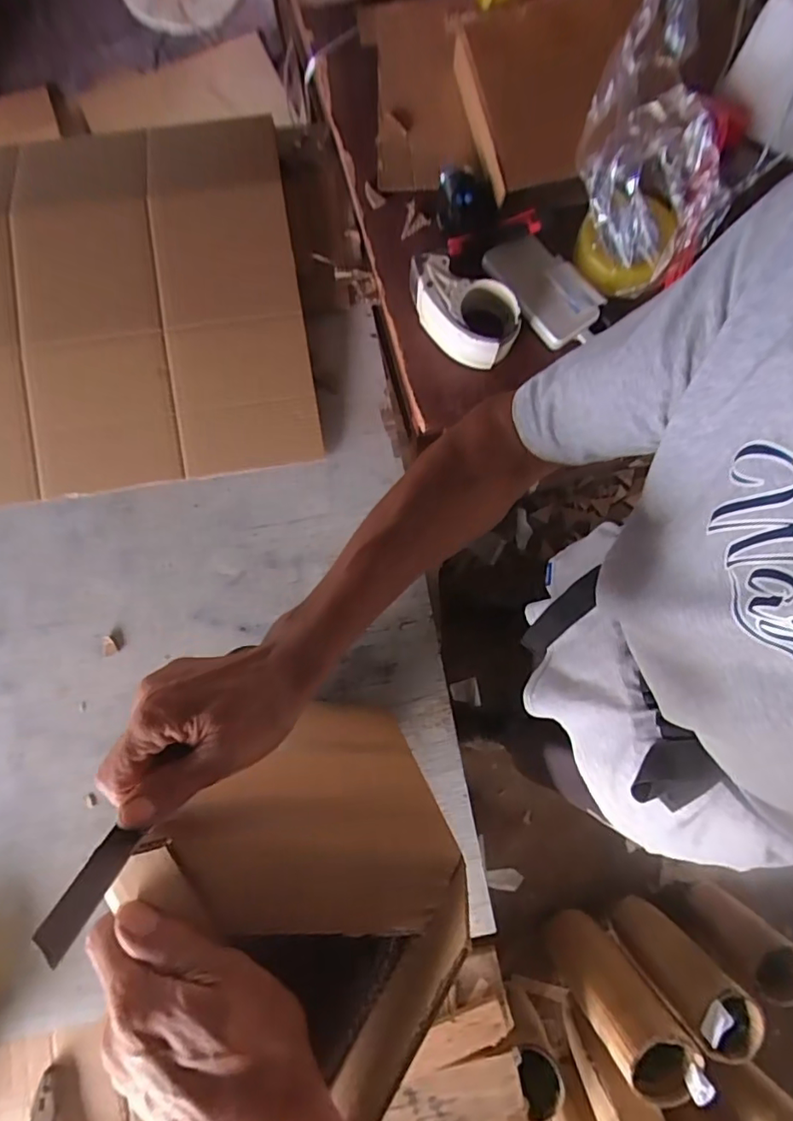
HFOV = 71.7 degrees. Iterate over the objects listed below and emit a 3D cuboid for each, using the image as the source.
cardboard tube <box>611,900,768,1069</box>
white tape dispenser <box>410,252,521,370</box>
[{"bbox_3d":[0.593,0.872,1.202,0.144,0.344,0.116,-36,102,-7],"label":"cardboard tube"},{"bbox_3d":[0.082,-0.322,0.721,0.159,0.088,0.084,25,83,2],"label":"white tape dispenser"}]

